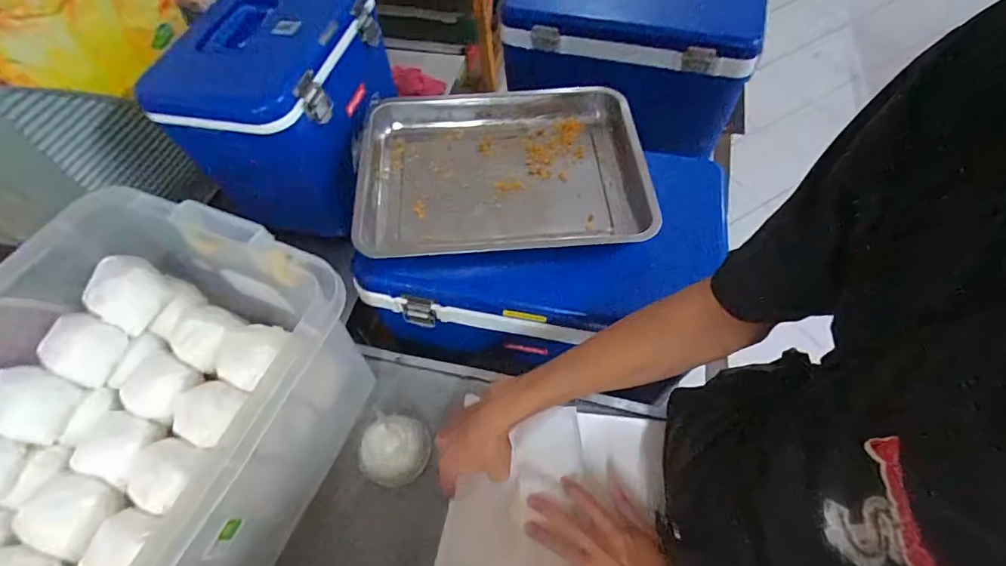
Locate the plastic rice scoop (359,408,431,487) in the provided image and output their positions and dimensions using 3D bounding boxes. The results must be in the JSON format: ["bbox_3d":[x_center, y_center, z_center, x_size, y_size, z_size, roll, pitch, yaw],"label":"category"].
[{"bbox_3d":[-0.139,0.216,0.612,0.086,0.058,0.084,21,62,15],"label":"plastic rice scoop"}]

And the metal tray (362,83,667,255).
[{"bbox_3d":[0.003,-0.152,0.679,0.408,0.069,0.282,-6,58,0],"label":"metal tray"}]

